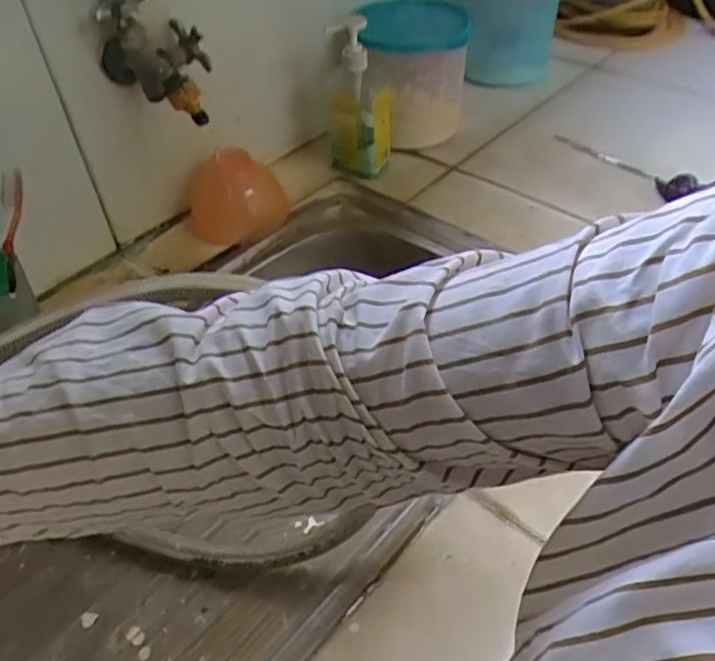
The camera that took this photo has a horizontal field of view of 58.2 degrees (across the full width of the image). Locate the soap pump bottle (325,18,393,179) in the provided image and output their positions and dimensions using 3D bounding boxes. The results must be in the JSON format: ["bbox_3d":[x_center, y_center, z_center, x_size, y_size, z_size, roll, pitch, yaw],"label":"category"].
[{"bbox_3d":[0.003,-0.296,0.841,0.079,0.206,0.078,0,44,3],"label":"soap pump bottle"}]

